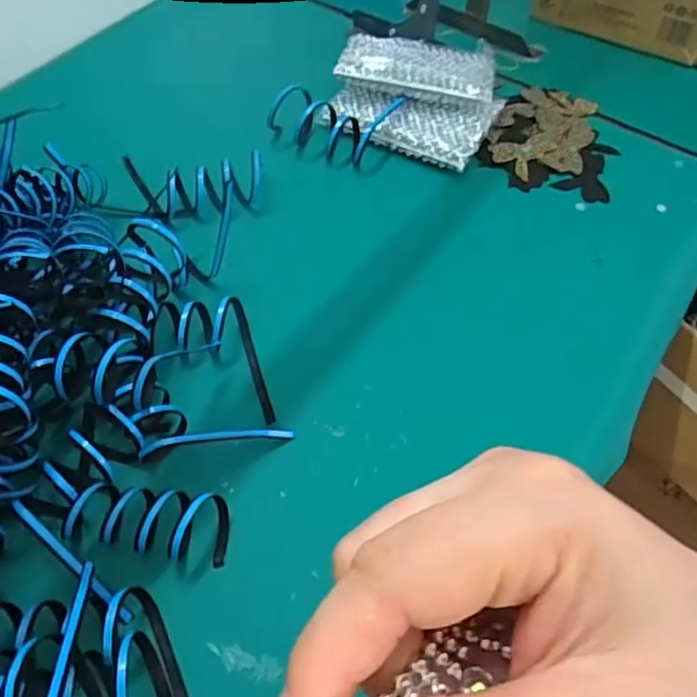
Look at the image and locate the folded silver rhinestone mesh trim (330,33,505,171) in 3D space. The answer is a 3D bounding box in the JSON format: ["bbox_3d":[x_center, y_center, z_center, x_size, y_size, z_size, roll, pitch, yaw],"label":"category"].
[{"bbox_3d":[0.095,-0.351,0.842,0.215,0.060,0.208,13,57,7],"label":"folded silver rhinestone mesh trim"}]

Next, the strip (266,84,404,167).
[{"bbox_3d":[-0.019,-0.303,0.819,0.165,0.059,0.086,11,57,5],"label":"strip"}]

